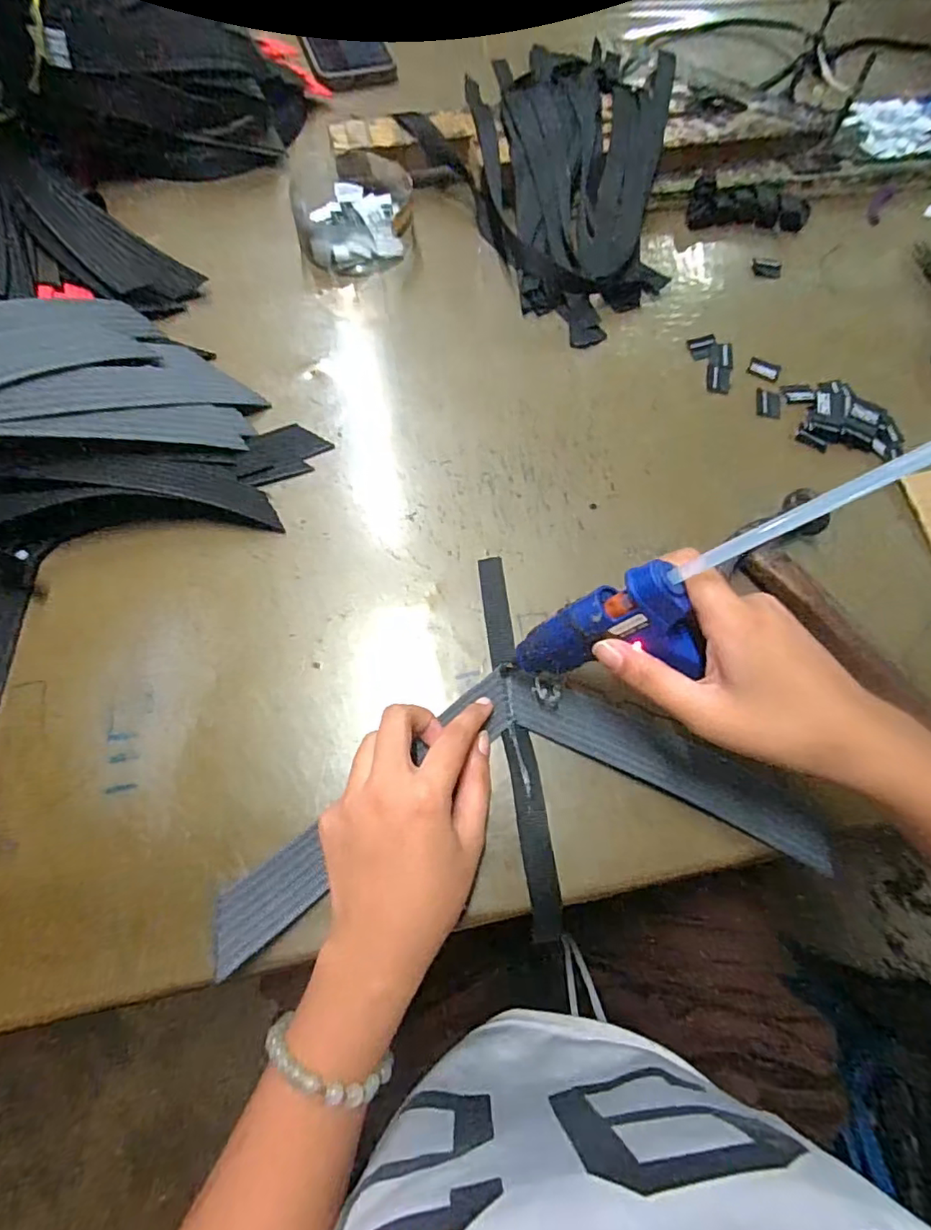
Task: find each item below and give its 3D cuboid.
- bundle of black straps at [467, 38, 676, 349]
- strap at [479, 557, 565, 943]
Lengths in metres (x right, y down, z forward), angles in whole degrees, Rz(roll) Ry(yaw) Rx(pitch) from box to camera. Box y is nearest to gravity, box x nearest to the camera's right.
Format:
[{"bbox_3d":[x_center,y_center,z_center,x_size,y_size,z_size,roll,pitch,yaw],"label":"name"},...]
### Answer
[{"bbox_3d":[0.094,-0.373,0.481,0.177,0.061,0.306,1,69,-2],"label":"bundle of black straps"},{"bbox_3d":[0.031,0.067,0.340,0.017,0.007,0.225,-6,69,-5],"label":"strap"}]

